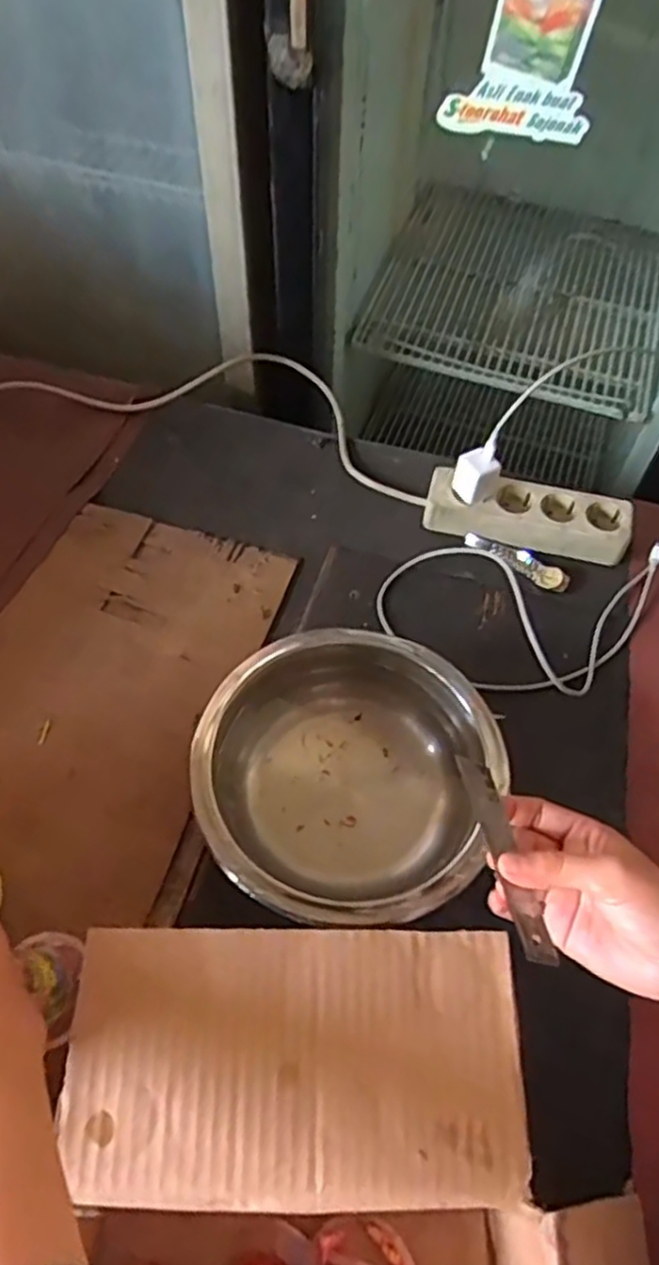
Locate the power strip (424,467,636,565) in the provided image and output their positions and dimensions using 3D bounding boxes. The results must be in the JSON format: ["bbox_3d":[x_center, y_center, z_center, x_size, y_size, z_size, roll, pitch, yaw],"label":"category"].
[{"bbox_3d":[0.200,-0.117,0.744,0.203,0.042,0.060,12,57,4],"label":"power strip"}]

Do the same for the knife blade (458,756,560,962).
[{"bbox_3d":[0.088,0.110,0.361,0.016,0.004,0.103,-18,80,-2],"label":"knife blade"}]

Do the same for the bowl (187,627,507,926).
[{"bbox_3d":[0.013,0.108,0.559,0.220,0.070,0.209,2,57,-3],"label":"bowl"}]

